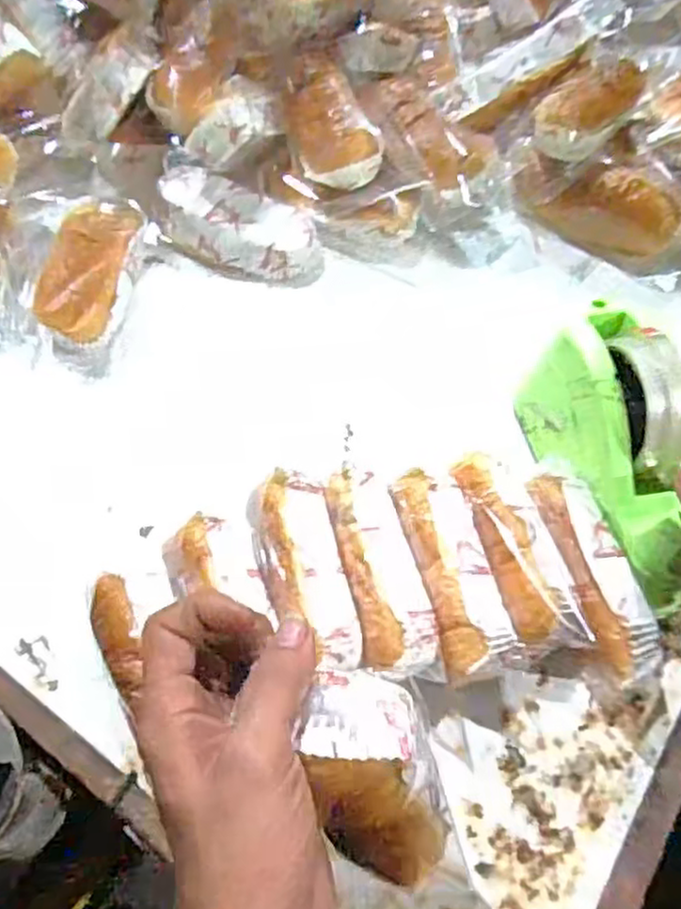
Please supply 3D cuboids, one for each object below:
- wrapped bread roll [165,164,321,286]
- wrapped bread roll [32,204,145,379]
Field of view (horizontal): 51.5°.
[{"bbox_3d":[-0.088,-0.191,0.598,0.151,0.043,0.065,20,63,9],"label":"wrapped bread roll"},{"bbox_3d":[-0.202,-0.145,0.571,0.069,0.040,0.161,7,62,2],"label":"wrapped bread roll"}]

